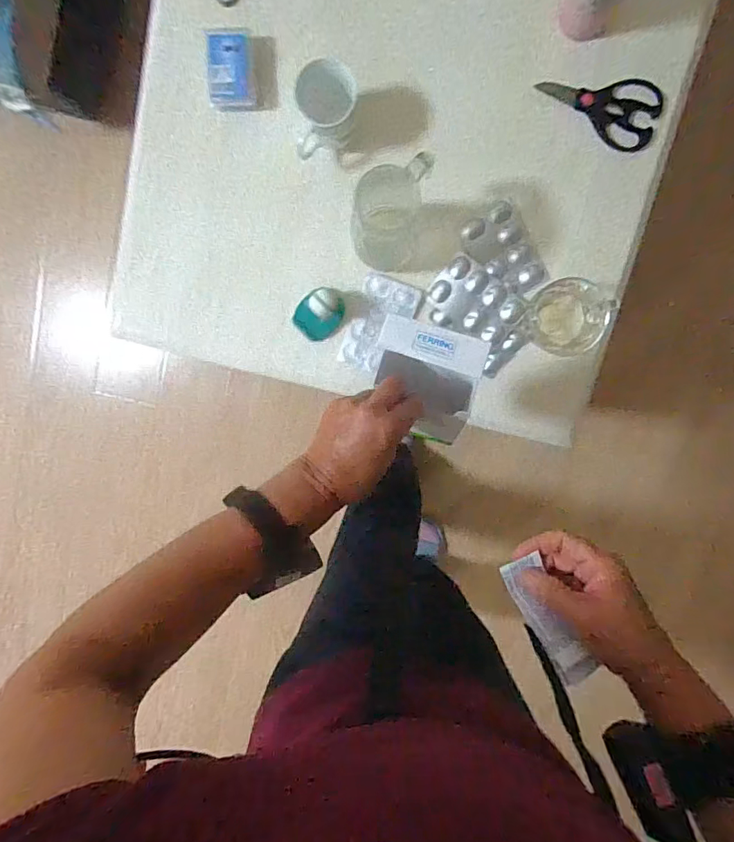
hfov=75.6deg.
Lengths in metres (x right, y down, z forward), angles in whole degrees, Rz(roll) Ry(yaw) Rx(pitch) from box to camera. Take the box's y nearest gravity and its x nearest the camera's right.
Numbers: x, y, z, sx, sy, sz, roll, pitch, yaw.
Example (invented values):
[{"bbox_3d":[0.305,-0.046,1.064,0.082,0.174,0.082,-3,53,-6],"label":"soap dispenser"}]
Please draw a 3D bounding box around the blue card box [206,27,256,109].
[{"bbox_3d":[-0.195,-0.502,0.674,0.064,0.023,0.092,1,98,3],"label":"blue card box"}]

